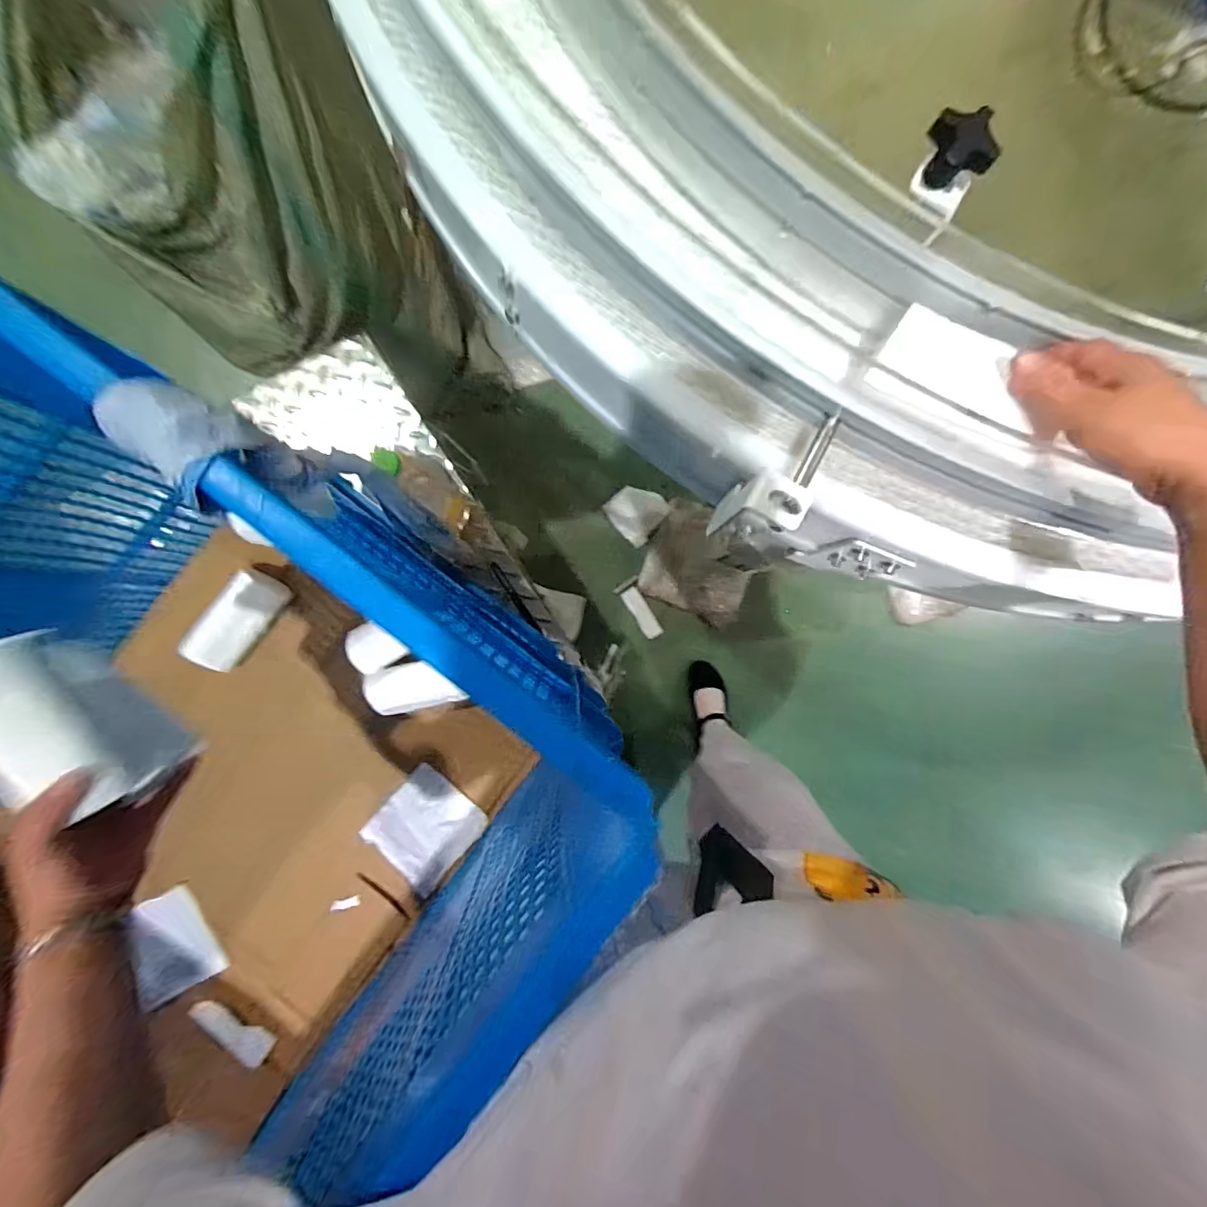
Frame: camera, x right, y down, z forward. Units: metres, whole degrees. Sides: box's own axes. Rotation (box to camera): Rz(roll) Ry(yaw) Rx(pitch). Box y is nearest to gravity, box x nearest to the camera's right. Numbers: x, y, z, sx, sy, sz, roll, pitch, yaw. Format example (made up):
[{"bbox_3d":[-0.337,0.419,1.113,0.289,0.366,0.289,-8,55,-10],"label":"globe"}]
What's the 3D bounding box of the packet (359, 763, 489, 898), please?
[{"bbox_3d":[-0.241,0.306,0.713,0.125,0.023,0.132,43,85,-1],"label":"packet"}]

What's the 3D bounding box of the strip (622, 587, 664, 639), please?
[{"bbox_3d":[0.091,0.024,1.234,0.045,0.005,0.125,-33,95,-5],"label":"strip"}]

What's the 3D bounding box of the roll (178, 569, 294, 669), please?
[{"bbox_3d":[-0.457,0.021,0.661,0.052,0.066,0.129,30,86,-2],"label":"roll"}]

